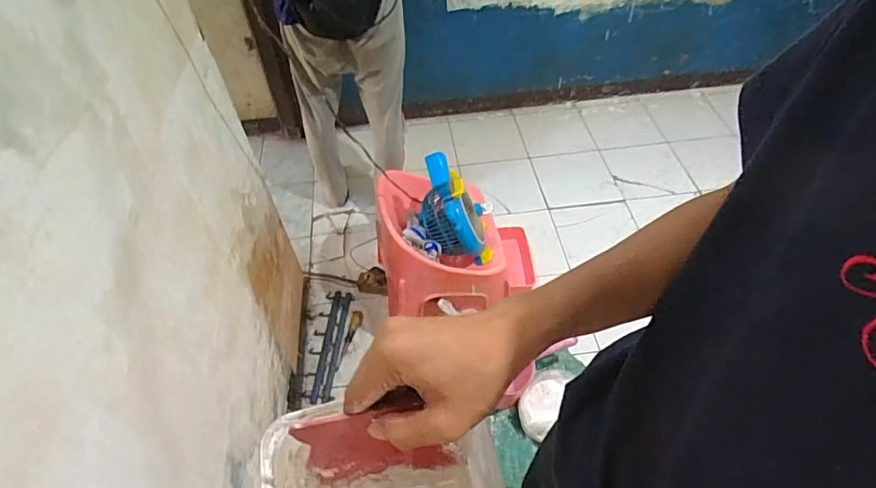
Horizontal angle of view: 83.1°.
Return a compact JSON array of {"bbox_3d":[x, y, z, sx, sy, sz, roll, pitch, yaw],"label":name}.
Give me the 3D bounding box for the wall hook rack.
[{"bbox_3d":[-0.359,0.327,1.595,0.100,0.028,0.360,3,63,7],"label":"wall hook rack"}]

